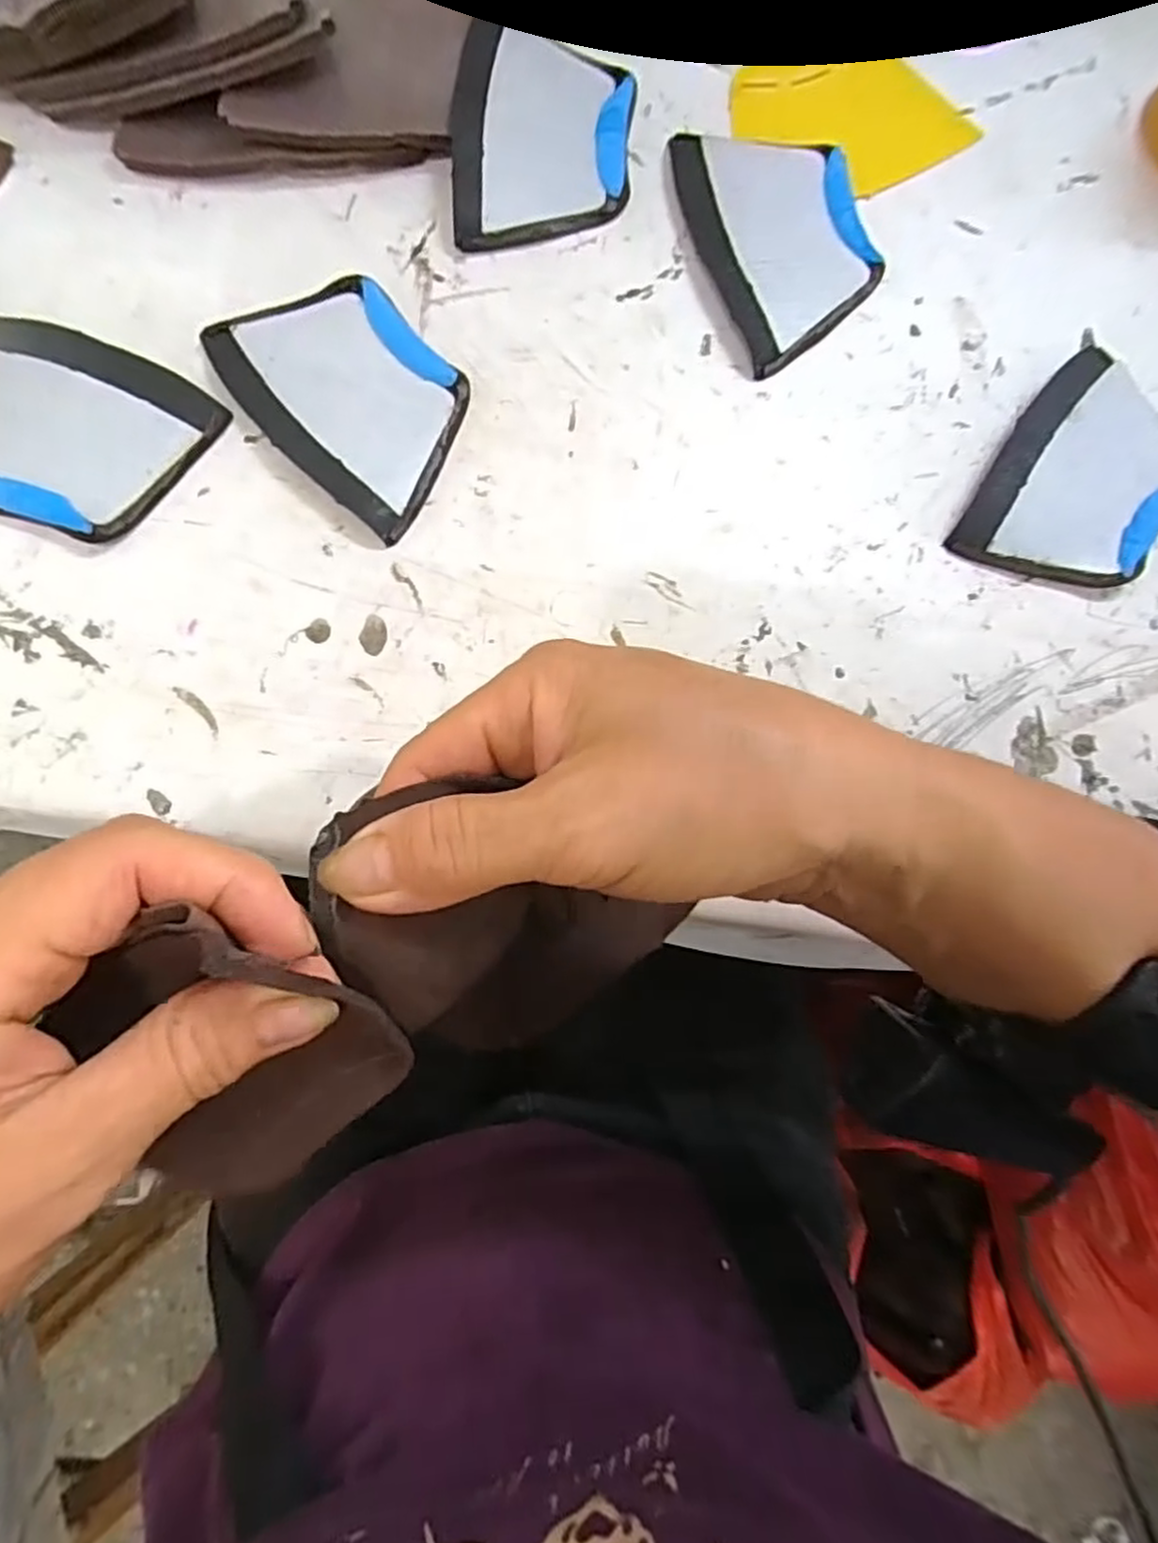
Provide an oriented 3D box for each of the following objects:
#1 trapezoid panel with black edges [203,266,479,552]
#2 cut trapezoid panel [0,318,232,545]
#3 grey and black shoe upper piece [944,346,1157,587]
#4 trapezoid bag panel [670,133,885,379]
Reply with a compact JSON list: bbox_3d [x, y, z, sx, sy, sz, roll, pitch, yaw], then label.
[{"bbox_3d":[-0.088,-0.148,0.286,0.103,0.008,0.071,44,83,3],"label":"trapezoid panel with black edges"},{"bbox_3d":[-0.195,-0.129,0.276,0.102,0.009,0.075,16,82,-2],"label":"cut trapezoid panel"},{"bbox_3d":[0.205,-0.117,0.296,0.070,0.012,0.101,32,83,1],"label":"grey and black shoe upper piece"},{"bbox_3d":[0.085,-0.221,0.304,0.068,0.008,0.103,-18,85,-5],"label":"trapezoid bag panel"}]

